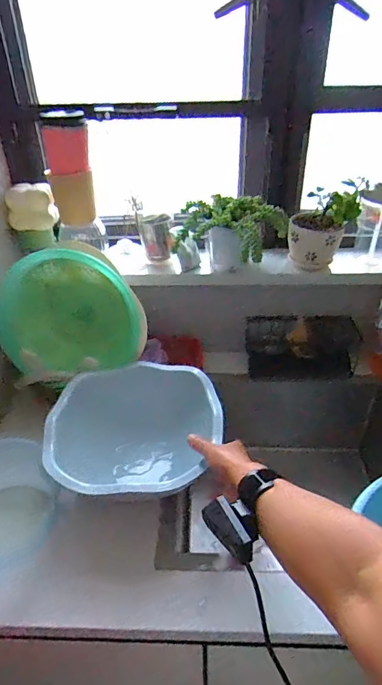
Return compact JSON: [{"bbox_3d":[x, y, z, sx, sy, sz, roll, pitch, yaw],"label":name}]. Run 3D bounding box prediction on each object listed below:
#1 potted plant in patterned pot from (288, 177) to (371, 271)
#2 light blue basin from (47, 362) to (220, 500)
[{"bbox_3d":[0.266,-0.240,0.868,0.107,0.153,0.118,30,47,35],"label":"potted plant in patterned pot"},{"bbox_3d":[-0.087,0.165,0.700,0.265,0.138,0.217,-8,37,-8],"label":"light blue basin"}]

